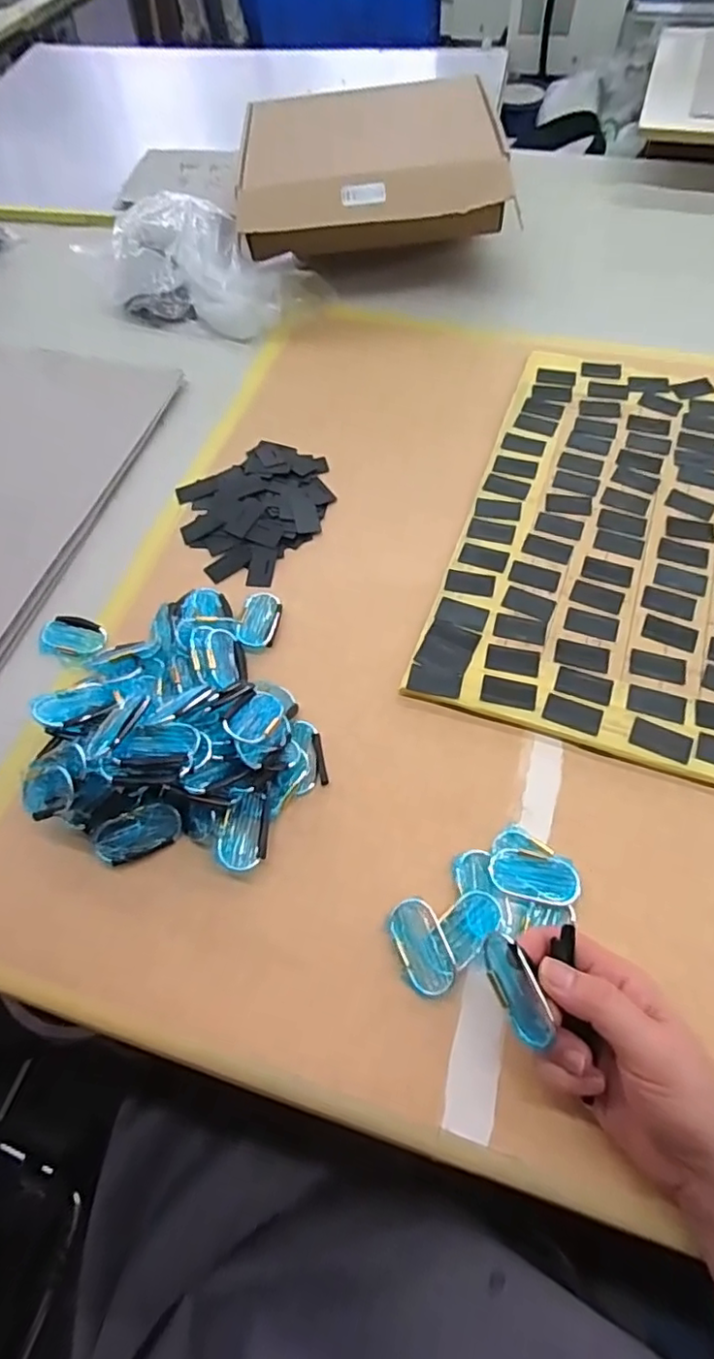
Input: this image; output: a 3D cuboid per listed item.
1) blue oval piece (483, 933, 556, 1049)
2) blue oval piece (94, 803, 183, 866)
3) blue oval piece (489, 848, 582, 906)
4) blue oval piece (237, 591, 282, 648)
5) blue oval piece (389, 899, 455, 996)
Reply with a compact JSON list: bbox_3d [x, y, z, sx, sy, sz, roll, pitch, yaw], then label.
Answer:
[{"bbox_3d":[0.085,0.164,0.319,0.007,0.029,0.053,0,54,-35],"label":"blue oval piece"},{"bbox_3d":[-0.153,0.108,0.422,0.057,0.004,0.033,-19,83,-20],"label":"blue oval piece"},{"bbox_3d":[0.119,0.132,0.403,0.058,0.004,0.031,9,67,8],"label":"blue oval piece"},{"bbox_3d":[-0.085,-0.052,0.525,0.034,0.006,0.060,11,57,-5],"label":"blue oval piece"},{"bbox_3d":[0.041,0.171,0.385,0.031,0.008,0.057,-17,61,-7],"label":"blue oval piece"}]

